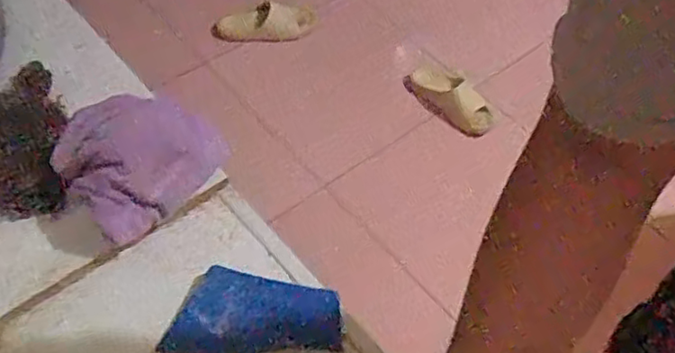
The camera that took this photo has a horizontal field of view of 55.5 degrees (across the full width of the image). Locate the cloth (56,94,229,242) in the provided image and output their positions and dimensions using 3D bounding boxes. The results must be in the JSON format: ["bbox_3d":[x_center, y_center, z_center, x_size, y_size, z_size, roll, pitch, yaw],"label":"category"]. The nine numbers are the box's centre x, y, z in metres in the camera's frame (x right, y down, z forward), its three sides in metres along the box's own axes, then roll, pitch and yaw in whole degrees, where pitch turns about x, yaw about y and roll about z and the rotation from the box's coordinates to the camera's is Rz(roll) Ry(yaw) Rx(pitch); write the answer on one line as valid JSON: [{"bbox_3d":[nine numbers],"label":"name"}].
[{"bbox_3d":[-0.201,-0.025,0.662,0.151,0.039,0.131,-41,102,-23],"label":"cloth"}]

